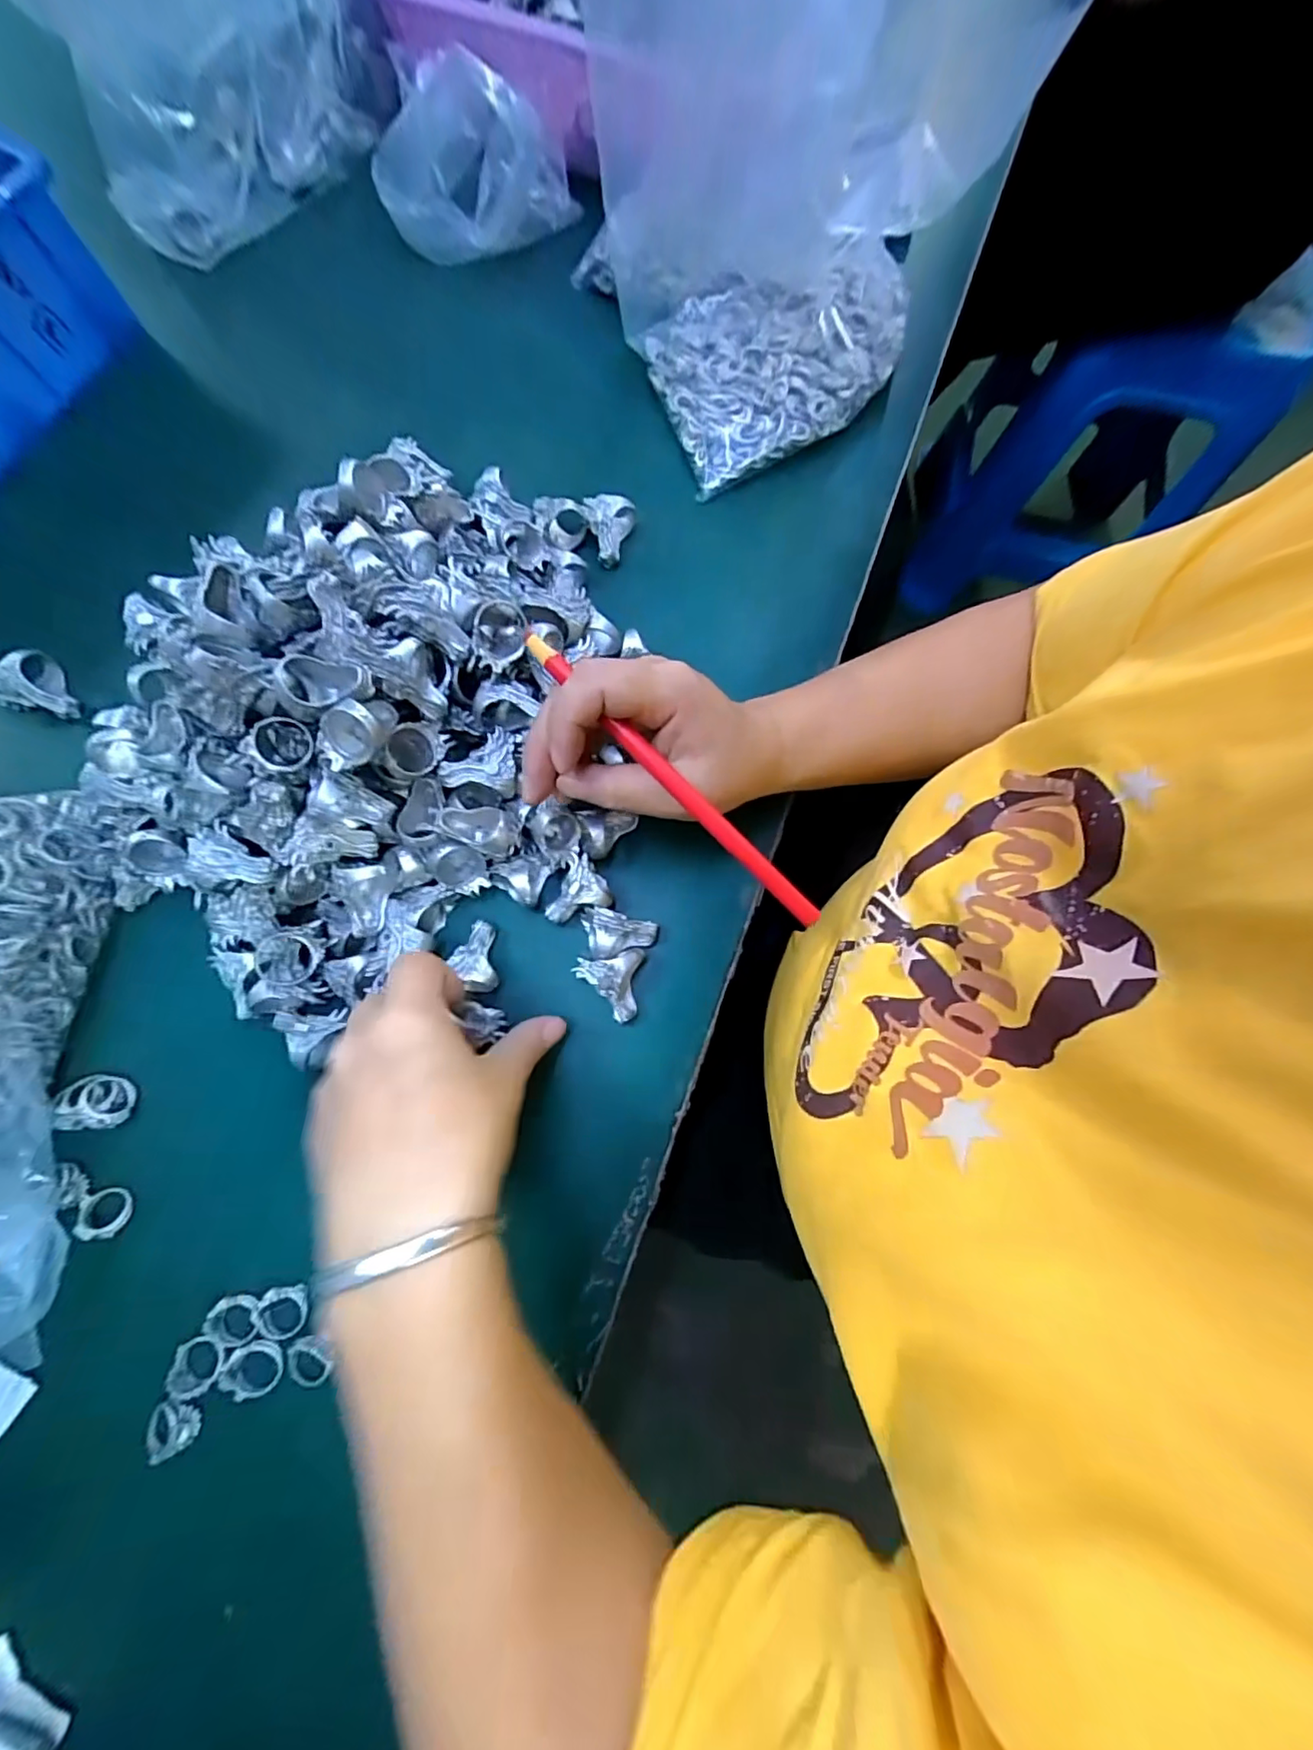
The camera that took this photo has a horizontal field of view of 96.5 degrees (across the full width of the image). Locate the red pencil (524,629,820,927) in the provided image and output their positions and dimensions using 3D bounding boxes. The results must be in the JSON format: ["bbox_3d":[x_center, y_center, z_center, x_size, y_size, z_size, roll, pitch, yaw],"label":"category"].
[{"bbox_3d":[0.007,-0.040,0.247,0.166,0.007,0.010,44,81,-3],"label":"red pencil"}]

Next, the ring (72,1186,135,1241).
[{"bbox_3d":[-0.267,0.163,0.283,0.022,0.004,0.022,3,58,-19],"label":"ring"}]

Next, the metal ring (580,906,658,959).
[{"bbox_3d":[-0.022,0.033,0.309,0.040,0.020,0.024,14,79,2],"label":"metal ring"}]

